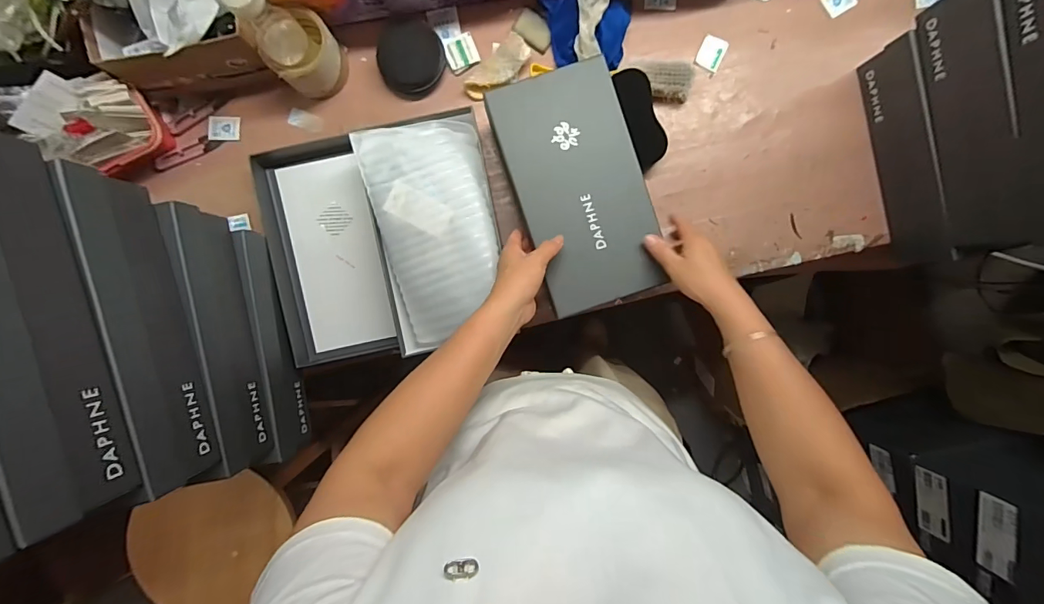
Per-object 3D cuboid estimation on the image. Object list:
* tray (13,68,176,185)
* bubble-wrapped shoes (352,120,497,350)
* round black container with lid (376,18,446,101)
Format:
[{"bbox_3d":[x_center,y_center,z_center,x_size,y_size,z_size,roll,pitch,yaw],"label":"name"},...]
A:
[{"bbox_3d":[-0.549,-0.230,0.599,0.124,0.094,0.101,-40,92,1],"label":"tray"},{"bbox_3d":[-0.107,-0.091,0.596,0.142,0.074,0.268,-13,93,0],"label":"bubble-wrapped shoes"},{"bbox_3d":[-0.154,-0.343,0.637,0.088,0.020,0.102,-2,92,-1],"label":"round black container with lid"}]

